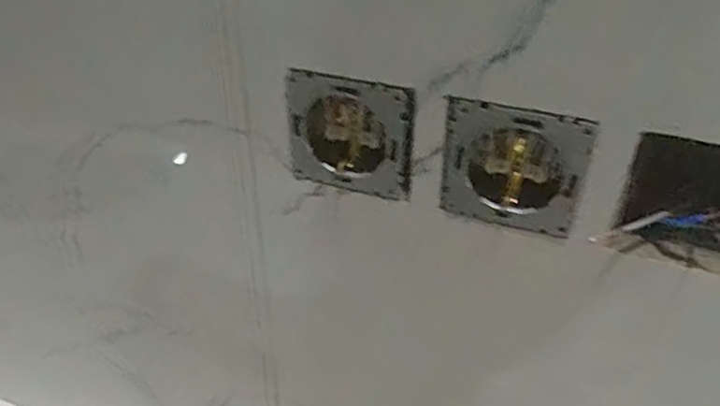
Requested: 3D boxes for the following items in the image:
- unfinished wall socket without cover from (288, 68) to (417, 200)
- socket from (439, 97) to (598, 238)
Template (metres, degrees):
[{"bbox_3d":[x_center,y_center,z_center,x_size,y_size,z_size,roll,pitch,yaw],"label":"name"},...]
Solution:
[{"bbox_3d":[-0.004,-0.041,0.355,0.072,0.073,0.019,11,38,13],"label":"unfinished wall socket without cover"},{"bbox_3d":[0.084,-0.021,0.330,0.072,0.071,0.022,15,39,17],"label":"socket"}]

